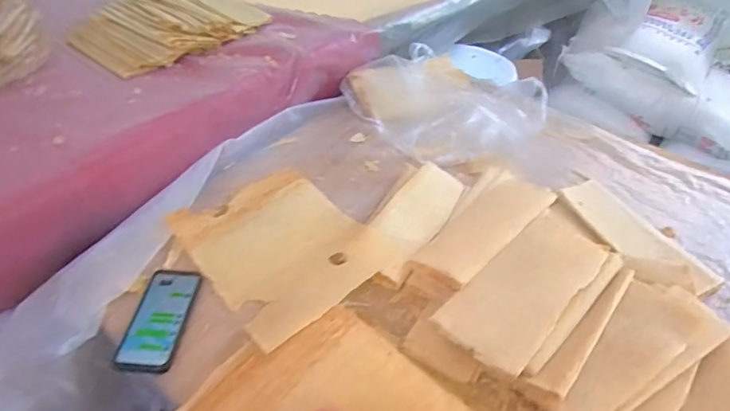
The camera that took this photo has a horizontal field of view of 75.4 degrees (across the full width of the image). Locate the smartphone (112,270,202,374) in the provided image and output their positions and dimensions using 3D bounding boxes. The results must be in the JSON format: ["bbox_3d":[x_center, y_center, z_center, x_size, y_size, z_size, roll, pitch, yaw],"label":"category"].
[{"bbox_3d":[-0.301,0.165,0.698,0.081,0.012,0.163,3,45,2],"label":"smartphone"}]

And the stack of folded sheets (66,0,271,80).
[{"bbox_3d":[-0.434,-0.424,1.062,0.382,0.078,0.277,-33,54,-30],"label":"stack of folded sheets"}]

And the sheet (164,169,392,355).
[{"bbox_3d":[-0.134,0.067,0.788,0.253,0.056,0.320,-30,53,-28],"label":"sheet"}]

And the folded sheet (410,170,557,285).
[{"bbox_3d":[0.217,0.025,0.811,0.123,0.017,0.311,14,38,41],"label":"folded sheet"}]

